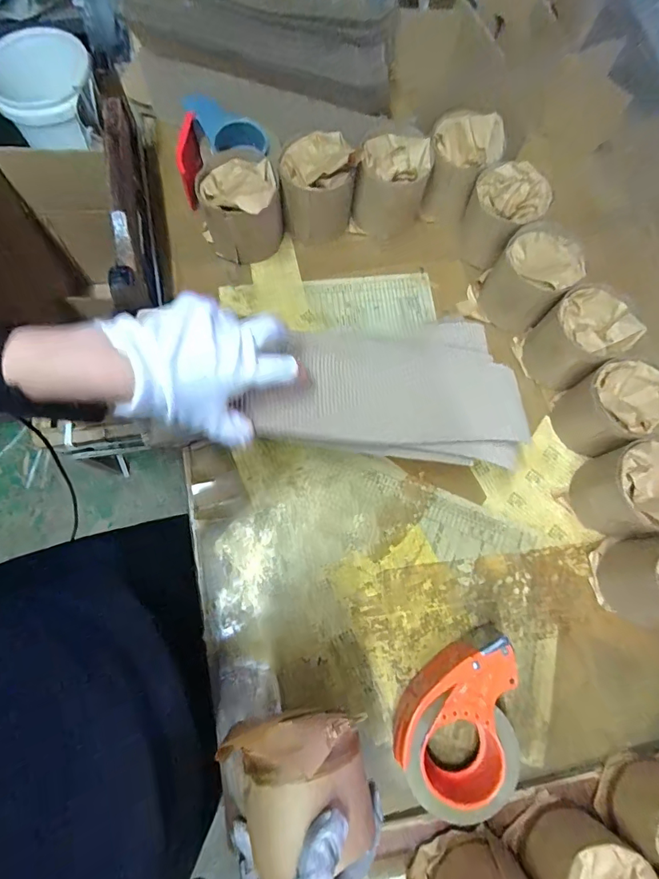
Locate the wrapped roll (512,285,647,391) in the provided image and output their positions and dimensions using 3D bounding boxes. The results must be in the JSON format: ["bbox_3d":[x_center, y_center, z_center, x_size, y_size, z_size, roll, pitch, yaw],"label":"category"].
[{"bbox_3d":[0.308,-0.125,0.553,0.106,0.091,0.092,-27,76,-9],"label":"wrapped roll"}]

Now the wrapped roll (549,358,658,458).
[{"bbox_3d":[0.338,-0.036,0.523,0.091,0.101,0.092,0,73,-1],"label":"wrapped roll"}]

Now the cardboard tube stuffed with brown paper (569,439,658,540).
[{"bbox_3d":[0.340,0.057,0.492,0.104,0.103,0.095,-18,74,-6],"label":"cardboard tube stuffed with brown paper"}]

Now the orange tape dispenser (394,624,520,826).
[{"bbox_3d":[0.125,0.282,0.443,0.116,0.061,0.166,3,73,0],"label":"orange tape dispenser"}]

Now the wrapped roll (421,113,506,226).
[{"bbox_3d":[0.182,-0.376,0.615,0.090,0.101,0.096,0,73,-1],"label":"wrapped roll"}]

